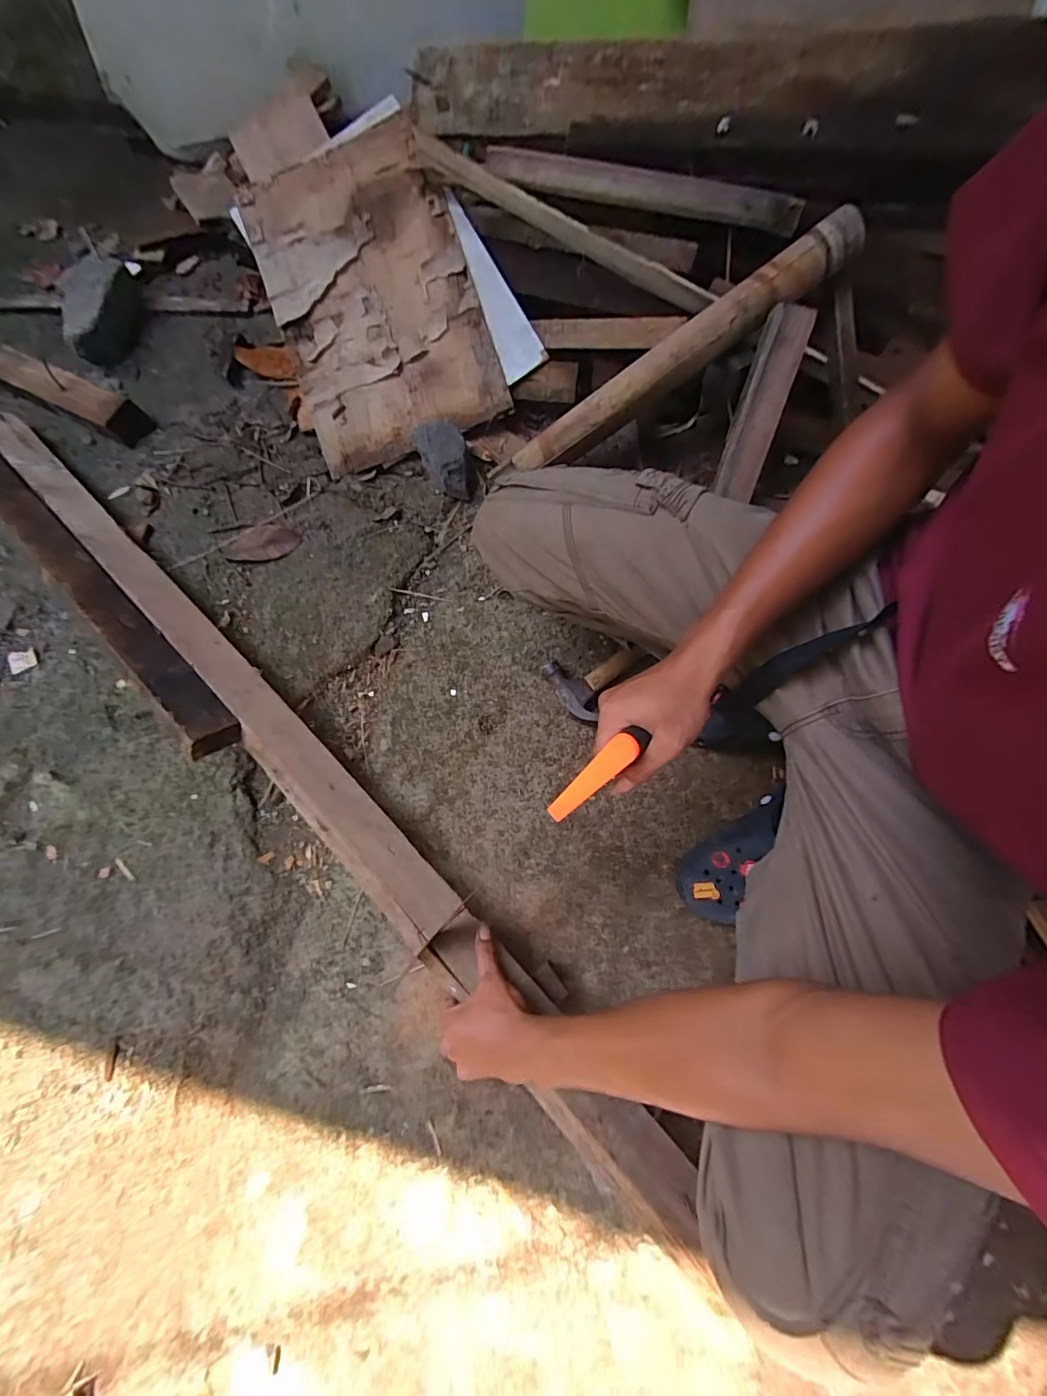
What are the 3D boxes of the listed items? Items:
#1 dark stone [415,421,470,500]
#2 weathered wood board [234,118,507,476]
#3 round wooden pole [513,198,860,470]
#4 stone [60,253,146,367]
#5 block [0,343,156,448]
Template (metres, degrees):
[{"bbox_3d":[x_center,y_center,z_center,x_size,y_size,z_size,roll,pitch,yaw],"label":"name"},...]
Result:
[{"bbox_3d":[-0.130,-0.387,0.825,0.079,0.073,0.110,-14,74,-5],"label":"dark stone"},{"bbox_3d":[-0.253,-0.669,0.845,0.330,0.019,0.490,-18,94,4],"label":"weathered wood board"},{"bbox_3d":[0.222,-0.492,0.731,0.541,0.058,0.057,-31,75,14],"label":"round wooden pole"},{"bbox_3d":[-0.760,-0.710,0.910,0.096,0.079,0.206,-10,74,-4],"label":"stone"},{"bbox_3d":[-0.791,-0.524,0.867,0.305,0.051,0.076,26,75,7],"label":"block"}]

